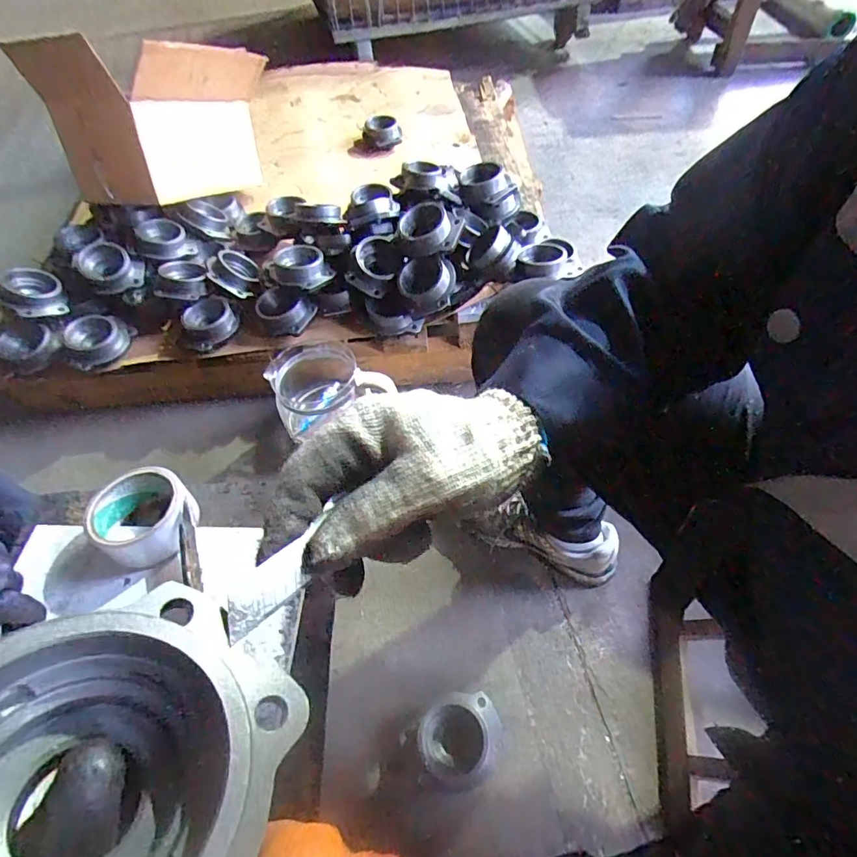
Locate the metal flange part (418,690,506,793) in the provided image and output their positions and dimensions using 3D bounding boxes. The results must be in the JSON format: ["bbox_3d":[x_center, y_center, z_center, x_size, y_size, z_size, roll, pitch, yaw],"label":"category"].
[{"bbox_3d":[0.039,0.372,0.577,0.100,0.015,0.095,-2,55,2],"label":"metal flange part"}]

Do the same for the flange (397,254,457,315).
[{"bbox_3d":[0.000,-0.243,0.813,0.098,0.027,0.092,0,95,-2],"label":"flange"}]

